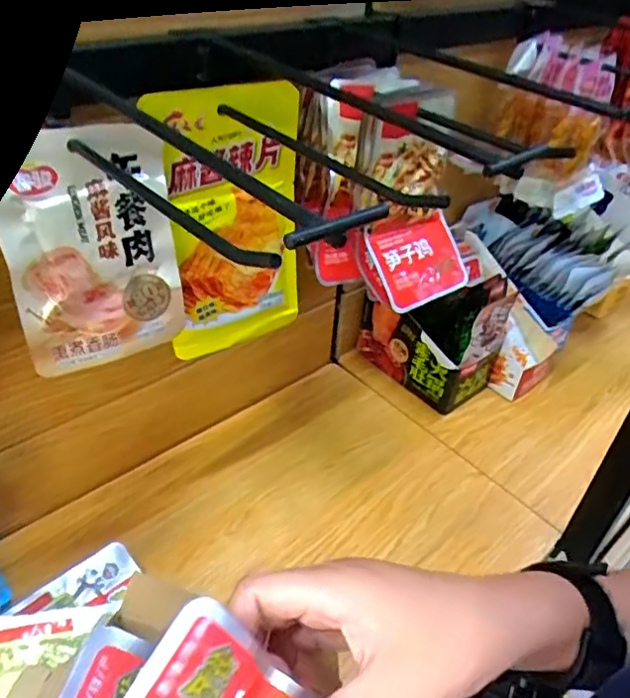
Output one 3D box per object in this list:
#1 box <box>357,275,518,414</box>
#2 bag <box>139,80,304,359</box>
[{"bbox_3d":[0.131,-0.027,0.654,0.080,0.136,0.144,-27,49,-33],"label":"box"},{"bbox_3d":[-0.057,-0.089,0.417,0.102,0.181,0.027,-20,44,-27],"label":"bag"}]

